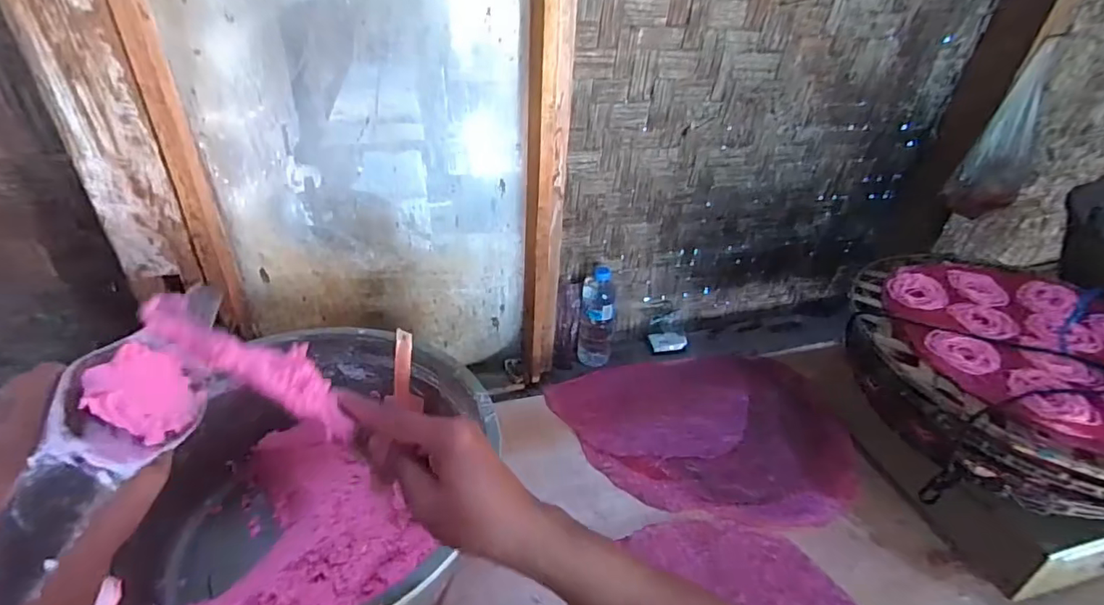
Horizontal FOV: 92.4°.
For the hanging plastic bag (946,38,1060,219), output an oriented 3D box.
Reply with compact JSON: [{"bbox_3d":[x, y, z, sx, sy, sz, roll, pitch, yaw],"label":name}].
[{"bbox_3d":[0.866,-0.296,1.001,0.142,0.310,0.093,-25,42,-34],"label":"hanging plastic bag"}]

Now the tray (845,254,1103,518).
[{"bbox_3d":[0.583,0.083,0.684,0.348,0.119,0.397,0,34,-3],"label":"tray"}]

